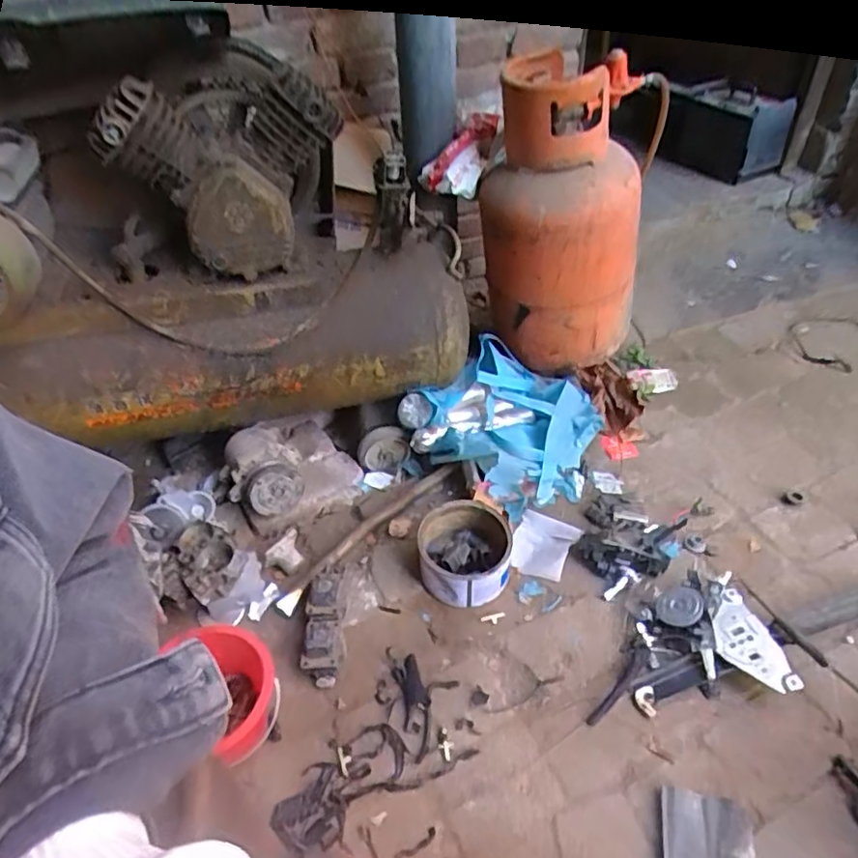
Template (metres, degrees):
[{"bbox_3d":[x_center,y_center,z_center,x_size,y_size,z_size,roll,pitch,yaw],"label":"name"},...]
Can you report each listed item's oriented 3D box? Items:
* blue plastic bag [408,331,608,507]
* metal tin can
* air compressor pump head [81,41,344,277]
[{"bbox_3d":[0.172,-0.024,1.212,0.294,0.174,0.314,25,50,29],"label":"blue plastic bag"},{"bbox_3d":[0.060,0.208,1.019,0.145,0.098,0.143,-2,42,2],"label":"metal tin can"},{"bbox_3d":[-0.287,-0.399,0.937,0.301,0.256,0.243,-7,43,-2],"label":"air compressor pump head"}]

